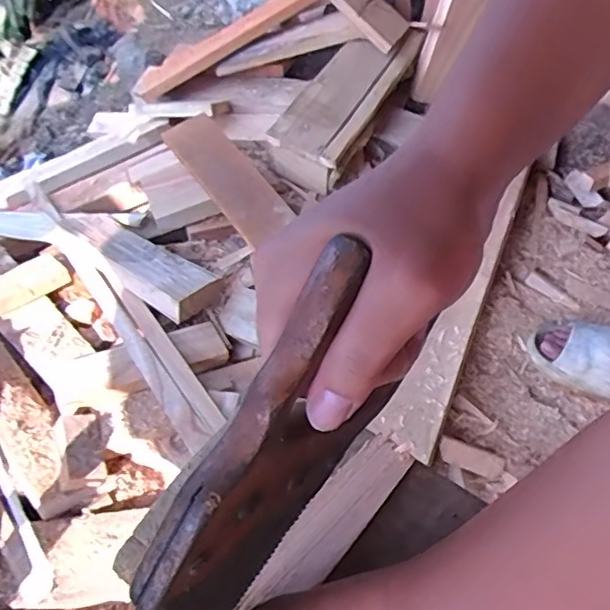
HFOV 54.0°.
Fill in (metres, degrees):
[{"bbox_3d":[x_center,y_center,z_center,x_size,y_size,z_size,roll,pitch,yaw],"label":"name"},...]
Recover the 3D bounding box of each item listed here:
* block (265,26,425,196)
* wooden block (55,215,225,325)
[{"bbox_3d":[0.096,-0.465,1.374,0.173,0.107,0.449,23,63,17],"label":"block"},{"bbox_3d":[-0.342,-0.086,1.205,0.374,0.065,0.136,26,35,22],"label":"wooden block"}]

